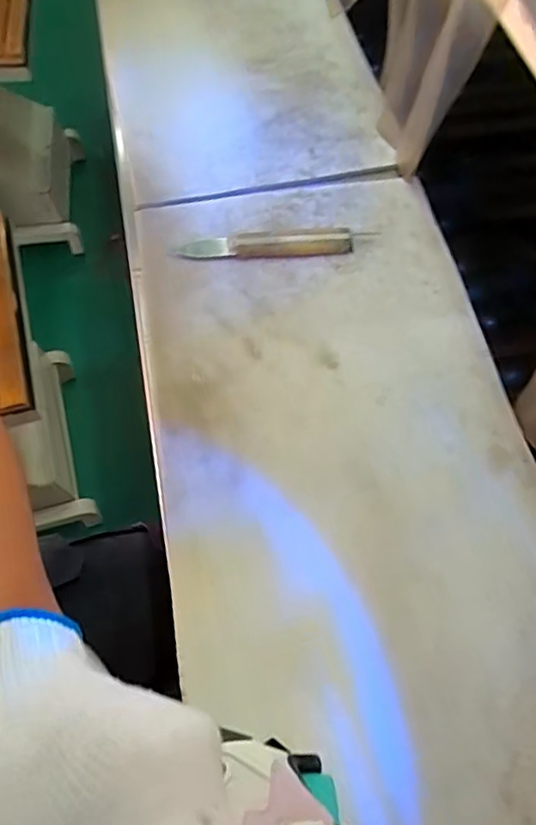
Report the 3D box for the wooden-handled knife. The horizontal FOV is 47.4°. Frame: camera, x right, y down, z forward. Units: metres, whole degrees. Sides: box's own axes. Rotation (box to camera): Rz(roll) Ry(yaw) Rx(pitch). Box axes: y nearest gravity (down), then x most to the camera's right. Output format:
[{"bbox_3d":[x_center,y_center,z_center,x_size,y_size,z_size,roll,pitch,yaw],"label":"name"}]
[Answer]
[{"bbox_3d":[-0.003,-0.162,0.590,0.168,0.014,0.028,-6,63,-2],"label":"wooden-handled knife"}]

